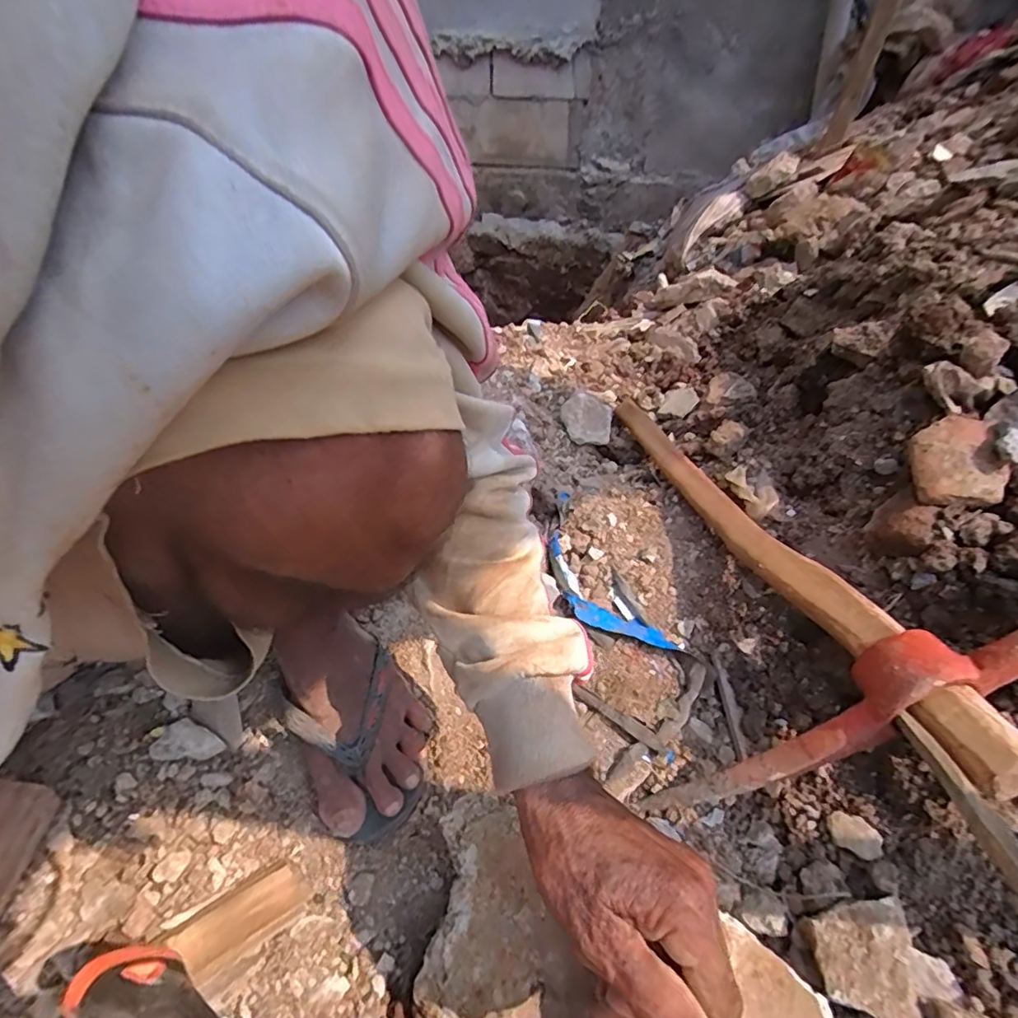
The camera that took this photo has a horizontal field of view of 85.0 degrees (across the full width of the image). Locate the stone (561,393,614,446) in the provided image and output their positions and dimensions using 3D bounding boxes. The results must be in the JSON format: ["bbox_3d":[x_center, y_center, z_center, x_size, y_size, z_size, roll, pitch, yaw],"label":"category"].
[{"bbox_3d":[0.113,-0.135,0.812,0.075,0.042,0.083,6,45,4],"label":"stone"}]

